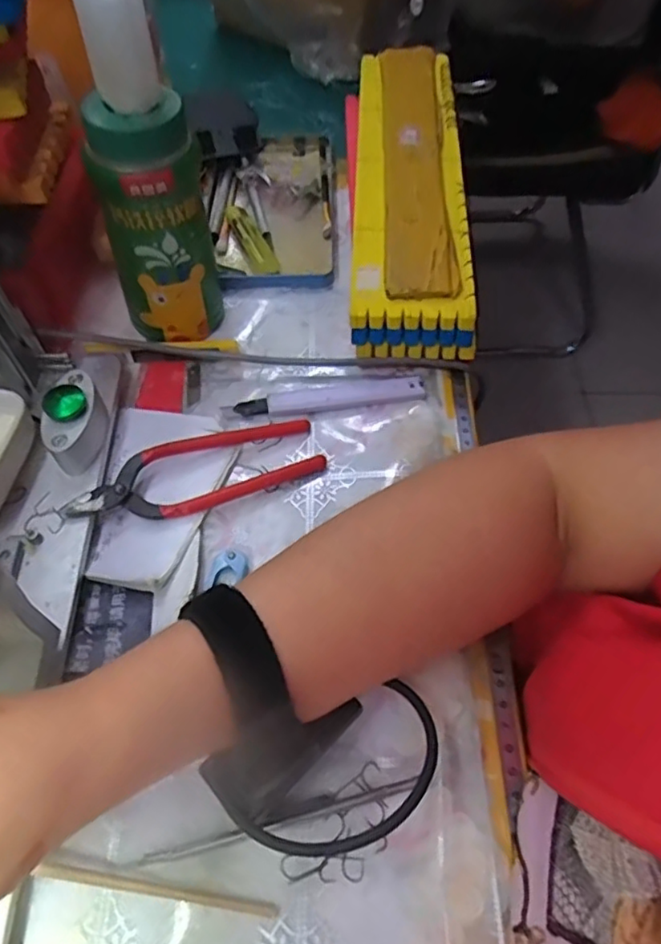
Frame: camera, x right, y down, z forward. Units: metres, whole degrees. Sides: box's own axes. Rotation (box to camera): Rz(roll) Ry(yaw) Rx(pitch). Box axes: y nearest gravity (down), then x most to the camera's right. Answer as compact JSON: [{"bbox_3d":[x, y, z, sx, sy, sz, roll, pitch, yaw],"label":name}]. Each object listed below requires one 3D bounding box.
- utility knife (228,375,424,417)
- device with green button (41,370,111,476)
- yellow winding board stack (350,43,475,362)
[{"bbox_3d":[0.001,-0.050,0.405,0.121,0.007,0.019,-7,59,-5],"label":"utility knife"},{"bbox_3d":[-0.147,-0.030,0.354,0.024,0.032,0.054,-3,58,-2],"label":"device with green button"},{"bbox_3d":[0.058,-0.223,0.485,0.082,0.060,0.325,1,58,1],"label":"yellow winding board stack"}]

